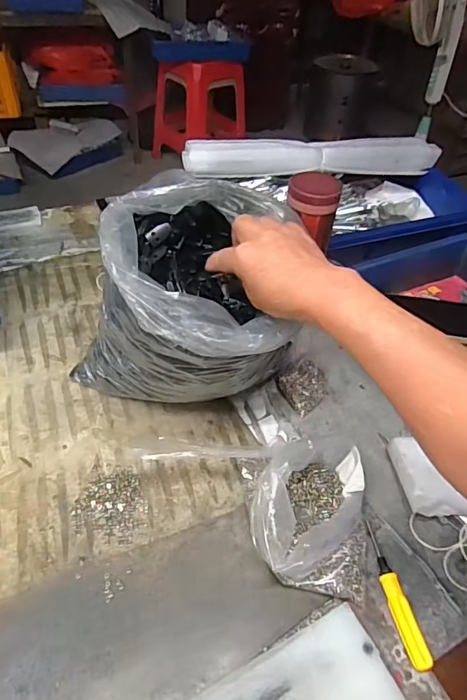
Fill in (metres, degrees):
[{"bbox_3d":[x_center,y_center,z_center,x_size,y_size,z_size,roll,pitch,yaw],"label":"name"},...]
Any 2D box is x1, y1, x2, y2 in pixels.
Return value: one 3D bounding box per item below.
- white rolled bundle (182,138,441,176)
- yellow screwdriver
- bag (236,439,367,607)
[{"bbox_3d":[0.139,-0.311,0.757,0.435,0.051,0.036,-5,47,-11],"label":"white rolled bundle"},{"bbox_3d":[0.134,0.204,0.392,0.015,0.014,0.115,-6,47,-11],"label":"yellow screwdriver"},{"bbox_3d":[0.069,0.144,0.418,0.111,0.056,0.130,1,46,-5],"label":"bag"}]

